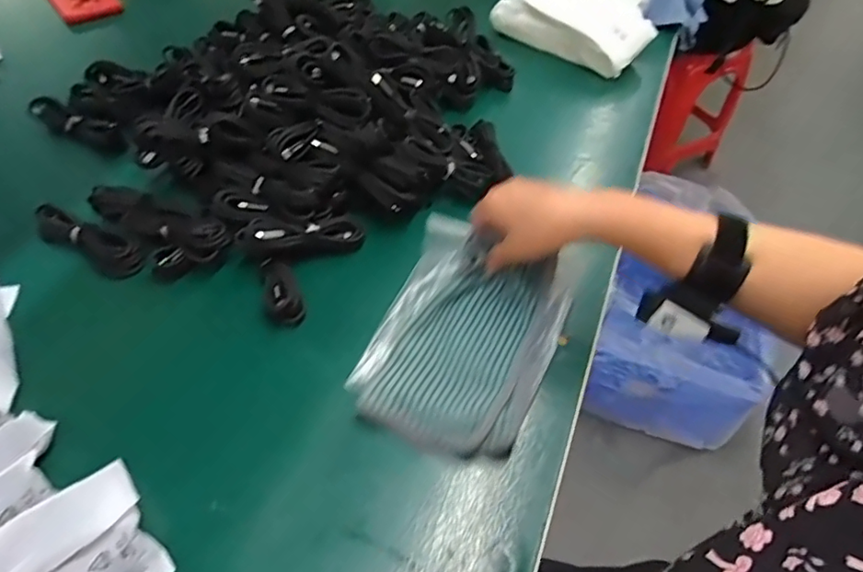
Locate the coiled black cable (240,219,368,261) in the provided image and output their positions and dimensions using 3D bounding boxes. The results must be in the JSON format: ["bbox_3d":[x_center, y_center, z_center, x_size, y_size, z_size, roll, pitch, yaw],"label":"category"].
[{"bbox_3d":[-0.119,-0.043,0.524,0.111,0.027,0.033,-4,49,-24],"label":"coiled black cable"}]

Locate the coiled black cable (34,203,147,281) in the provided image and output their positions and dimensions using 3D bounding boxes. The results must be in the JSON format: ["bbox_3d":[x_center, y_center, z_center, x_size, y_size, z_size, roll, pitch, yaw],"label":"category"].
[{"bbox_3d":[-0.319,-0.041,0.522,0.111,0.026,0.032,24,52,14],"label":"coiled black cable"}]

